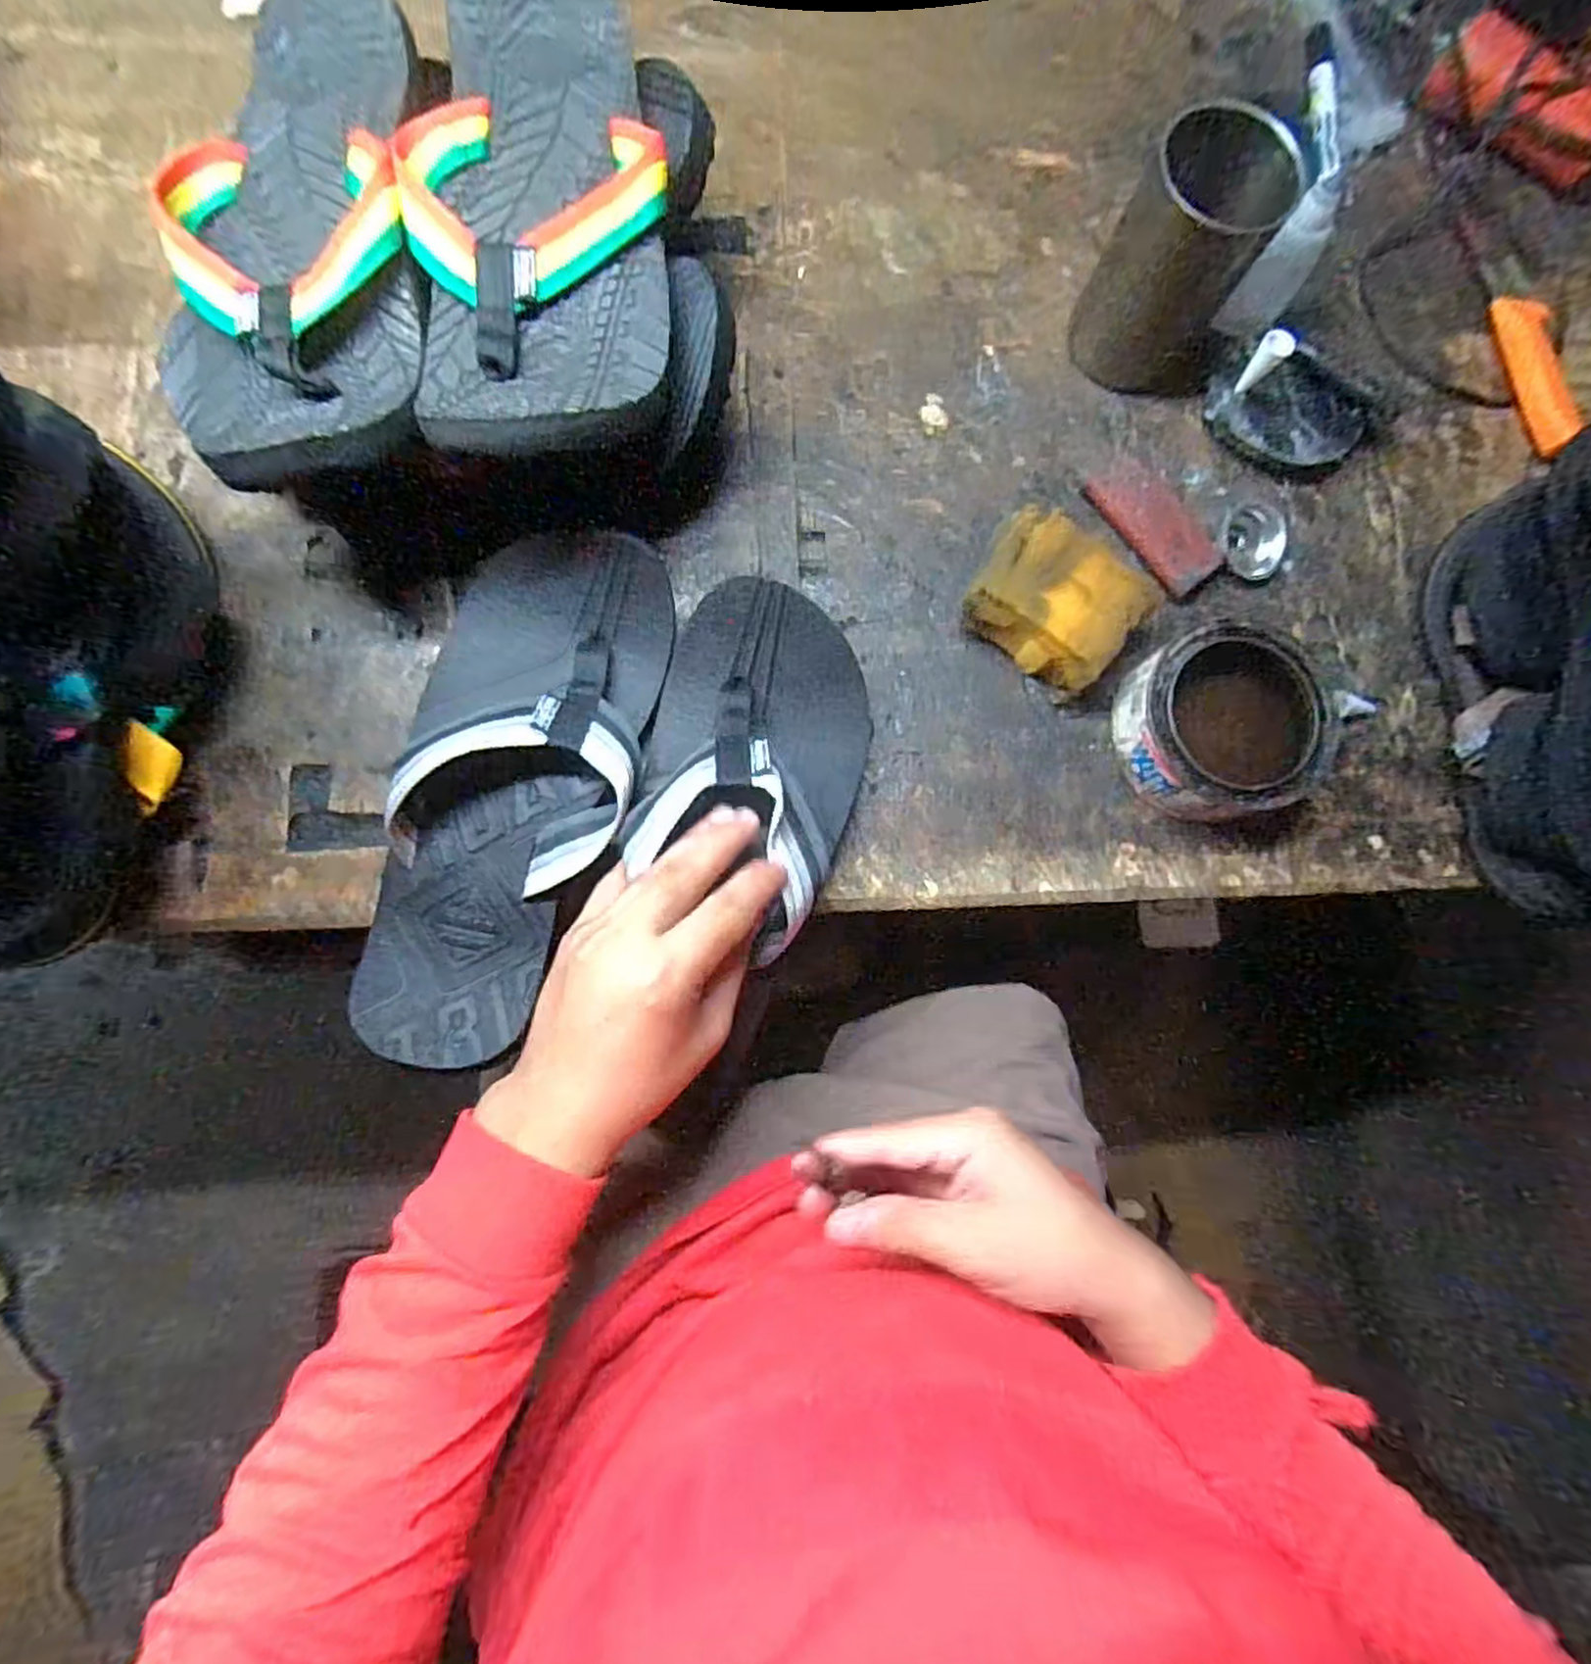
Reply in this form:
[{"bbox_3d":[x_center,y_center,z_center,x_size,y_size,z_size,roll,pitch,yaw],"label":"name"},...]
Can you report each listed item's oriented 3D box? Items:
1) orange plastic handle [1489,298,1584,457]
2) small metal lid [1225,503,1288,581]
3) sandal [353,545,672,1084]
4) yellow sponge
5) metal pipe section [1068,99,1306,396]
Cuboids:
[{"bbox_3d":[0.485,-0.300,0.475,0.025,0.018,0.114,-6,82,-5],"label":"orange plastic handle"},{"bbox_3d":[0.287,-0.180,0.452,0.038,0.009,0.051,29,81,1],"label":"small metal lid"},{"bbox_3d":[-0.137,-0.017,0.374,0.105,0.057,0.266,11,81,-2],"label":"sandal"},{"bbox_3d":[0.144,-0.129,0.417,0.094,0.044,0.073,37,81,2],"label":"yellow sponge"},{"bbox_3d":[0.220,-0.323,0.417,0.089,0.109,0.070,17,81,-1],"label":"metal pipe section"}]

